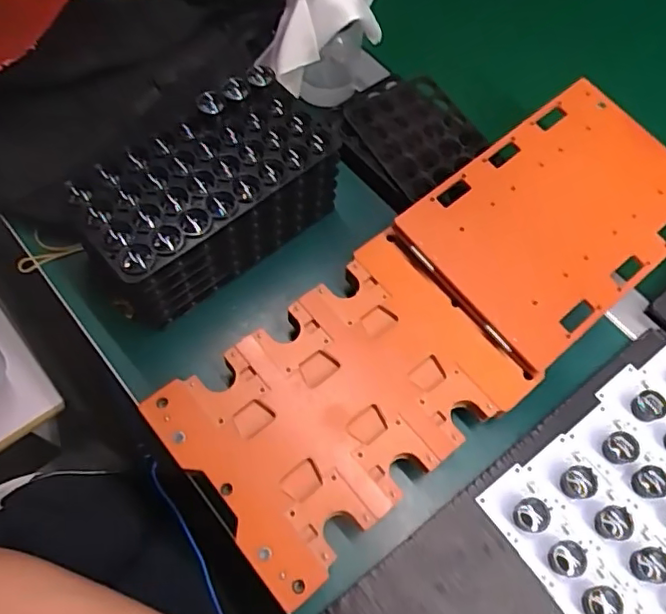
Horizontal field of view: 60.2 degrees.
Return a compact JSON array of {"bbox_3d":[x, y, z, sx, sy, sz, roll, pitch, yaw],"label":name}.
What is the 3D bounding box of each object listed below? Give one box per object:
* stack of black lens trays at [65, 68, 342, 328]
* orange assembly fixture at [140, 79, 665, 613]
[{"bbox_3d":[-0.097,-0.083,0.460,0.204,0.095,0.106,-36,72,-16],"label":"stack of black lens trays"},{"bbox_3d":[0.095,-0.002,0.450,0.462,0.056,0.164,-36,72,-18],"label":"orange assembly fixture"}]

